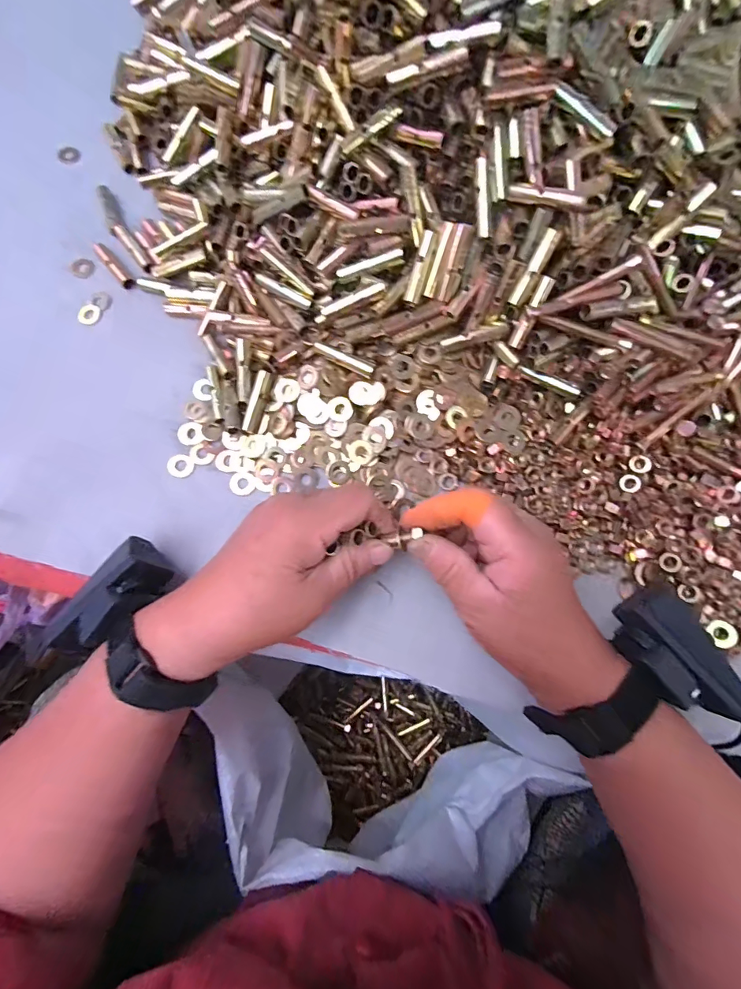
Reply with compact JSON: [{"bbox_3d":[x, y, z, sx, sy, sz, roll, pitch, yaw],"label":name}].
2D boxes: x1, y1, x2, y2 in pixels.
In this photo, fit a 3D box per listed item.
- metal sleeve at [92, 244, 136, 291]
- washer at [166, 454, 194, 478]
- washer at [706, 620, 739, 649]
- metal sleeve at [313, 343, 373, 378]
[{"bbox_3d":[-0.196,-0.174,0.339,0.009,0.008,0.046,-40,81,-8],"label":"metal sleeve"},{"bbox_3d":[-0.131,-0.019,0.308,0.017,0.004,0.016,0,78,0],"label":"washer"},{"bbox_3d":[0.224,0.089,0.283,0.015,0.006,0.017,8,78,2],"label":"washer"},{"bbox_3d":[-0.019,-0.091,0.301,0.043,0.006,0.010,22,79,4],"label":"metal sleeve"}]

